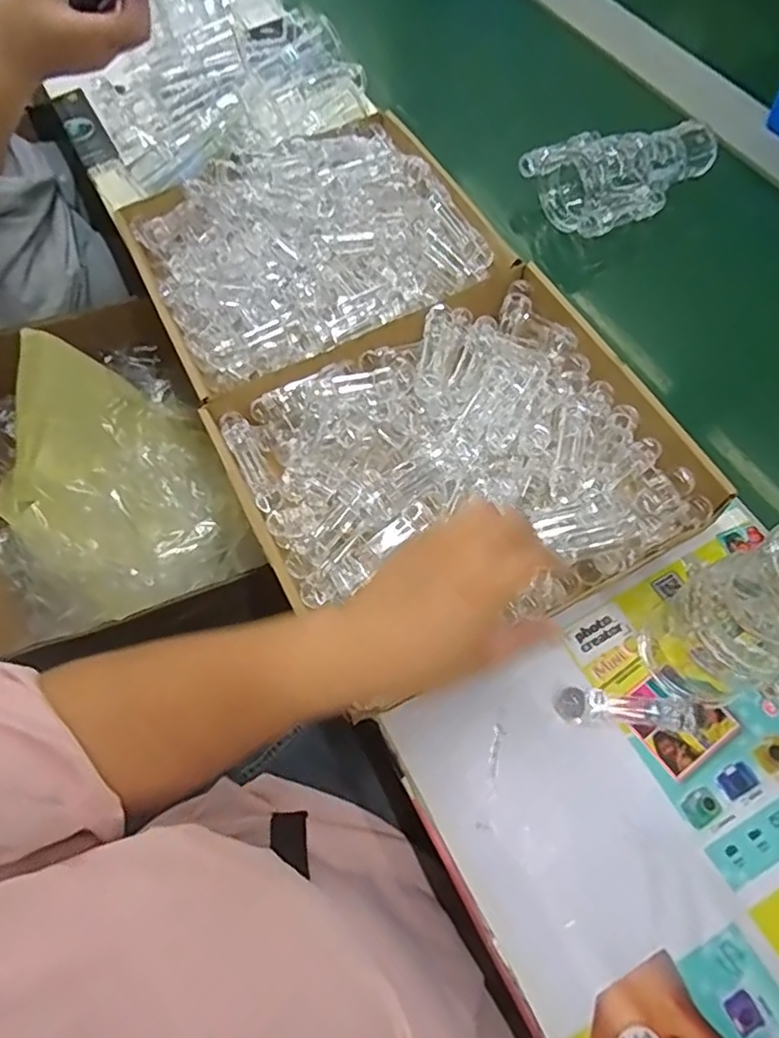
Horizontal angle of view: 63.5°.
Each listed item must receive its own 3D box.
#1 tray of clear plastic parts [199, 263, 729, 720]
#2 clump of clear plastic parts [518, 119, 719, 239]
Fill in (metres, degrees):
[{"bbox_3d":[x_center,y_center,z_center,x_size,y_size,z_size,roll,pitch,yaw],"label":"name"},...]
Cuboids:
[{"bbox_3d":[0.051,-0.048,0.479,0.311,0.050,0.269,-26,66,-10],"label":"tray of clear plastic parts"},{"bbox_3d":[0.246,-0.359,0.643,0.181,0.049,0.116,-18,65,-6],"label":"clump of clear plastic parts"}]

